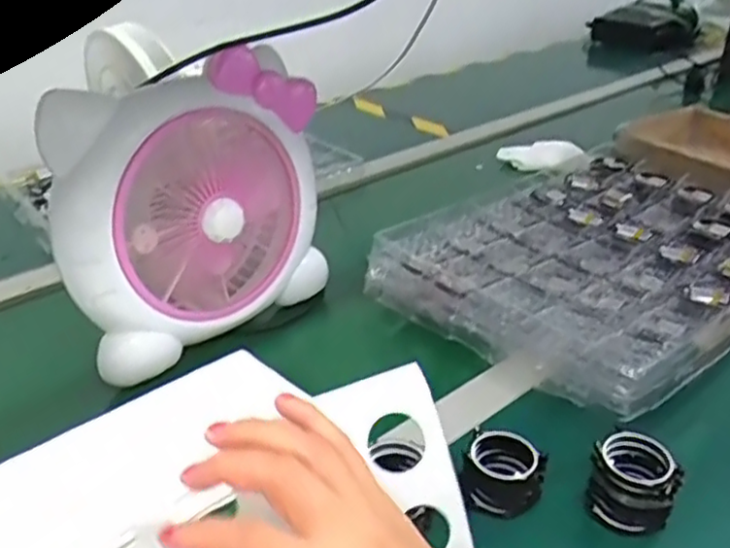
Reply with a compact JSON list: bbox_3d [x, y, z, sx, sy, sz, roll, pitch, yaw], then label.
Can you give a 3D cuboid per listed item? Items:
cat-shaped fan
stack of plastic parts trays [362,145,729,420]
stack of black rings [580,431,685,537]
[{"bbox_3d":[-0.157,-0.062,0.639,0.110,0.227,0.256,22,37,33],"label":"cat-shaped fan"},{"bbox_3d":[0.267,-0.037,0.749,0.499,0.044,0.328,-26,39,-36],"label":"stack of plastic parts trays"},{"bbox_3d":[0.183,0.142,0.475,0.052,0.052,0.045,22,37,33],"label":"stack of black rings"}]

